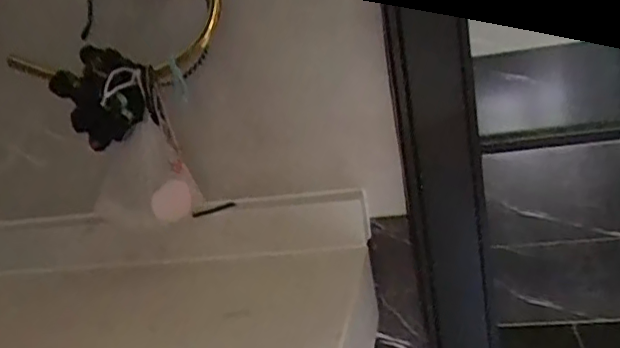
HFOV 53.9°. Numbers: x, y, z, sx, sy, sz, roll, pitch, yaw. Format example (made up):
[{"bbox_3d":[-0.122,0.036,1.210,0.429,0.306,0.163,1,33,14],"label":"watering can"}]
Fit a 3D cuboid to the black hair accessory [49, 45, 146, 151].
[{"bbox_3d":[-0.183,-0.068,0.547,0.065,0.085,0.054,0,18,31],"label":"black hair accessory"}]

